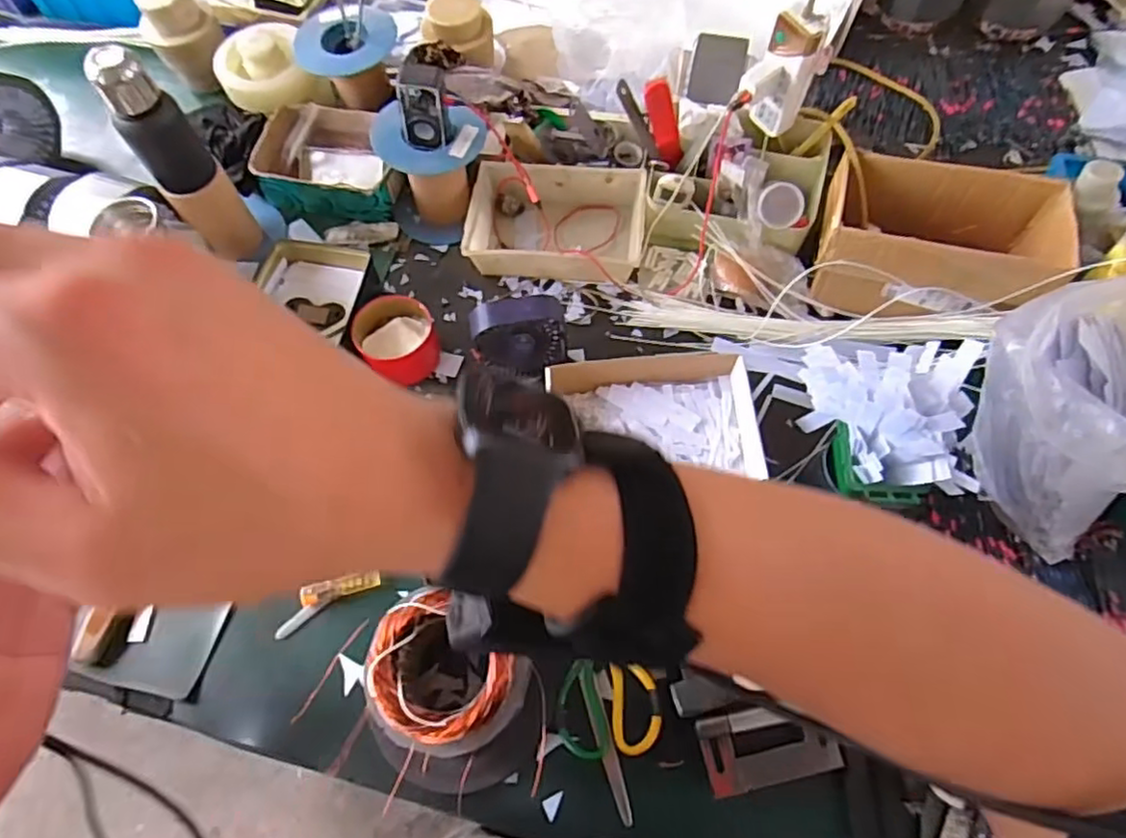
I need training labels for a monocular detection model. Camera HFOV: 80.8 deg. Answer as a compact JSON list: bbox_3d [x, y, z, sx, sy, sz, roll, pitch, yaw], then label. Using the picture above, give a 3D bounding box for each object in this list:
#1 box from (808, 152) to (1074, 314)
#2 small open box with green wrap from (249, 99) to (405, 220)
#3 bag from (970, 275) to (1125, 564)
[{"bbox_3d":[0.478,-0.226,0.868,0.268,0.148,0.168,14,67,8],"label":"box"},{"bbox_3d":[-0.347,-0.401,1.010,0.215,0.069,0.178,4,66,4],"label":"small open box with green wrap"},{"bbox_3d":[0.549,-0.007,0.678,0.200,0.220,0.224,-16,66,-6],"label":"bag"}]

